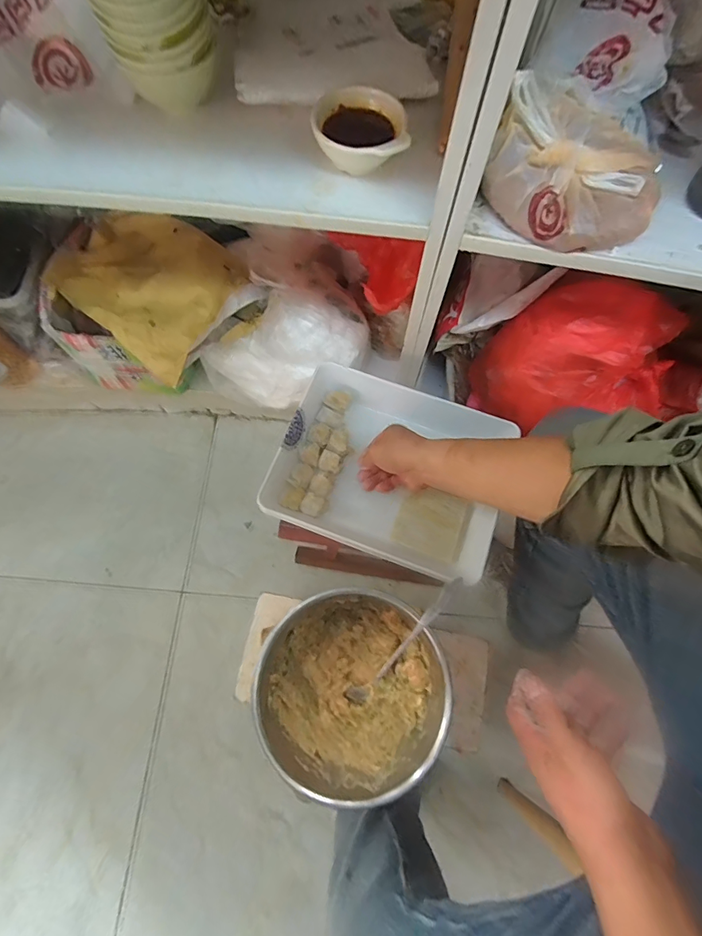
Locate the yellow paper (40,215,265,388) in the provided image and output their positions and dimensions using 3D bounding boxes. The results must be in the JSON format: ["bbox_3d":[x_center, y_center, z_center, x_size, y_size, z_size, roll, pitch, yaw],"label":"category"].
[{"bbox_3d":[-0.353,-0.327,0.769,0.363,0.064,0.251,39,75,11],"label":"yellow paper"}]

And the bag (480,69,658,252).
[{"bbox_3d":[0.236,-0.312,0.454,0.181,0.083,0.138,11,72,2],"label":"bag"}]

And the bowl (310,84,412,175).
[{"bbox_3d":[0.010,-0.367,0.480,0.101,0.049,0.121,-5,72,-3],"label":"bowl"}]

